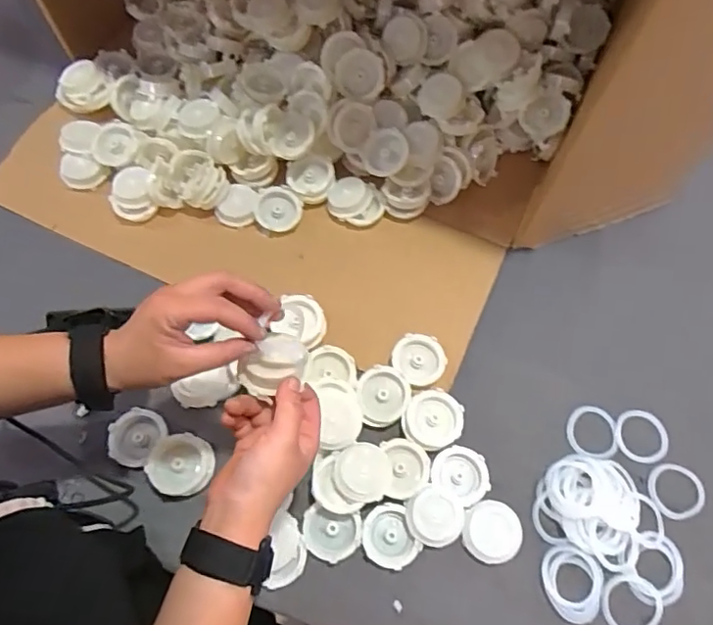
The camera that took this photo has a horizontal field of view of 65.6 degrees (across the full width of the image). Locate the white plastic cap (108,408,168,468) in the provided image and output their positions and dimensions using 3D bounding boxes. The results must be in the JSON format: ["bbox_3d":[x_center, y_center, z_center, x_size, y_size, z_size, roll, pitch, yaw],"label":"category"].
[{"bbox_3d":[-0.232,0.130,0.585,0.052,0.022,0.059,39,72,14],"label":"white plastic cap"}]

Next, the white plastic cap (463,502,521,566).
[{"bbox_3d":[0.137,0.223,0.562,0.057,0.012,0.058,0,68,-1],"label":"white plastic cap"}]

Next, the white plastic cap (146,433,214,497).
[{"bbox_3d":[-0.179,0.158,0.571,0.060,0.027,0.060,0,68,-1],"label":"white plastic cap"}]

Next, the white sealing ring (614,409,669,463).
[{"bbox_3d":[0.316,0.137,0.612,0.061,0.009,0.058,0,68,-1],"label":"white sealing ring"}]

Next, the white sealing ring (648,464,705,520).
[{"bbox_3d":[0.341,0.191,0.590,0.063,0.009,0.056,7,68,2],"label":"white sealing ring"}]

